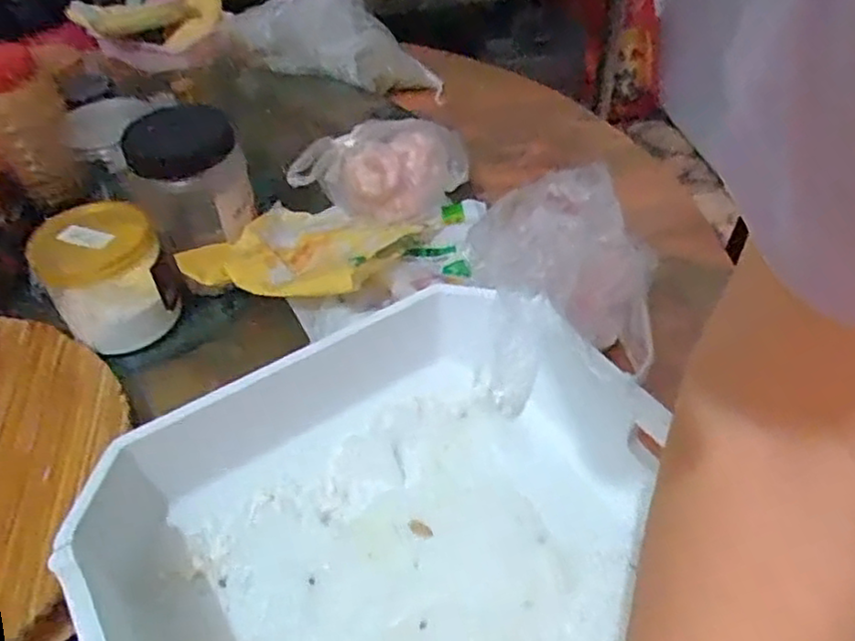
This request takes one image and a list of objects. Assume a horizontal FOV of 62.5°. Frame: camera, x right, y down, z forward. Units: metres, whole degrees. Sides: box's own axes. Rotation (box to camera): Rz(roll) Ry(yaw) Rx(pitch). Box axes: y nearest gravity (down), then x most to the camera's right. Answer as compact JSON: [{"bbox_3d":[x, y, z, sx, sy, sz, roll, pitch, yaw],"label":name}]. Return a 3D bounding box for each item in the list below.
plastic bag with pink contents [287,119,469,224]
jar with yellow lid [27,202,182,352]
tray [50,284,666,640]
[{"bbox_3d":[-0.039,-0.143,0.689,0.176,0.085,0.083,-15,47,-13],"label":"plastic bag with pink contents"},{"bbox_3d":[-0.278,-0.038,0.614,0.093,0.098,0.085,-4,42,3],"label":"jar with yellow lid"},{"bbox_3d":[0.019,0.175,0.403,0.349,0.141,0.400,-28,50,-22],"label":"tray"}]

